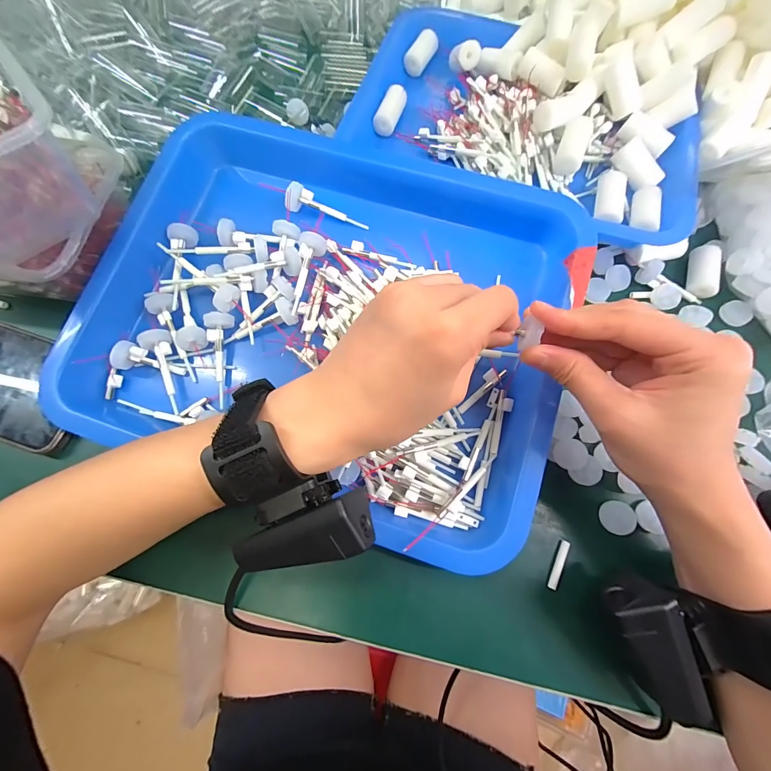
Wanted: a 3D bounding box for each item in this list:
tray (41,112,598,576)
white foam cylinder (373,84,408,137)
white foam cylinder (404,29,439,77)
[{"bbox_3d":[-0.039,-0.063,0.260,0.332,0.043,0.296,17,72,5],"label":"tray"},{"bbox_3d":[0.005,-0.244,0.312,0.020,0.016,0.045,19,73,6],"label":"white foam cylinder"},{"bbox_3d":[0.035,-0.321,0.339,0.019,0.016,0.045,28,74,9],"label":"white foam cylinder"}]

